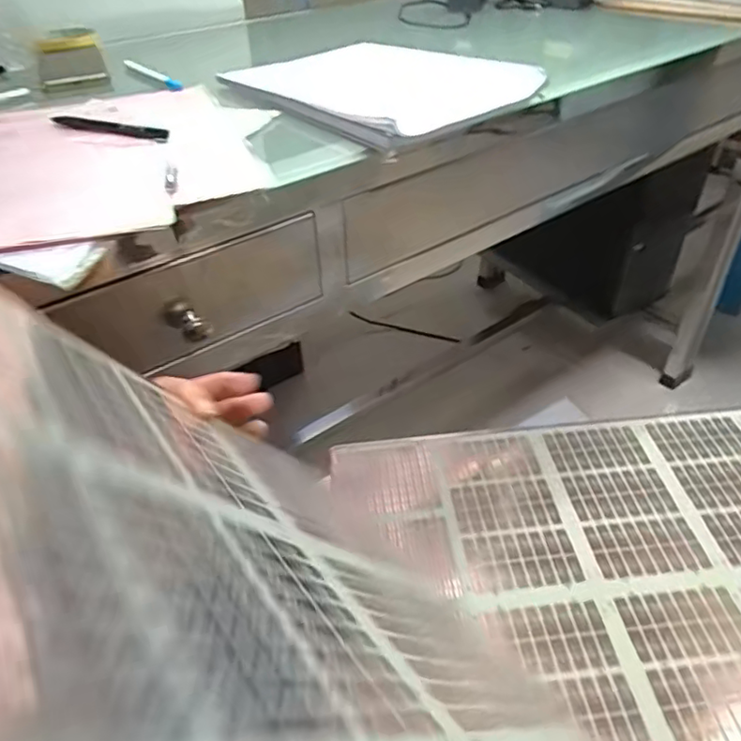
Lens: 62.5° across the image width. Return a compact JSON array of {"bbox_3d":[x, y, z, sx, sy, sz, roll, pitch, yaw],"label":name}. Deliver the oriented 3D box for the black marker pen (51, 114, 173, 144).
[{"bbox_3d":[-0.229,-0.214,0.539,0.116,0.012,0.012,12,43,16],"label":"black marker pen"}]

